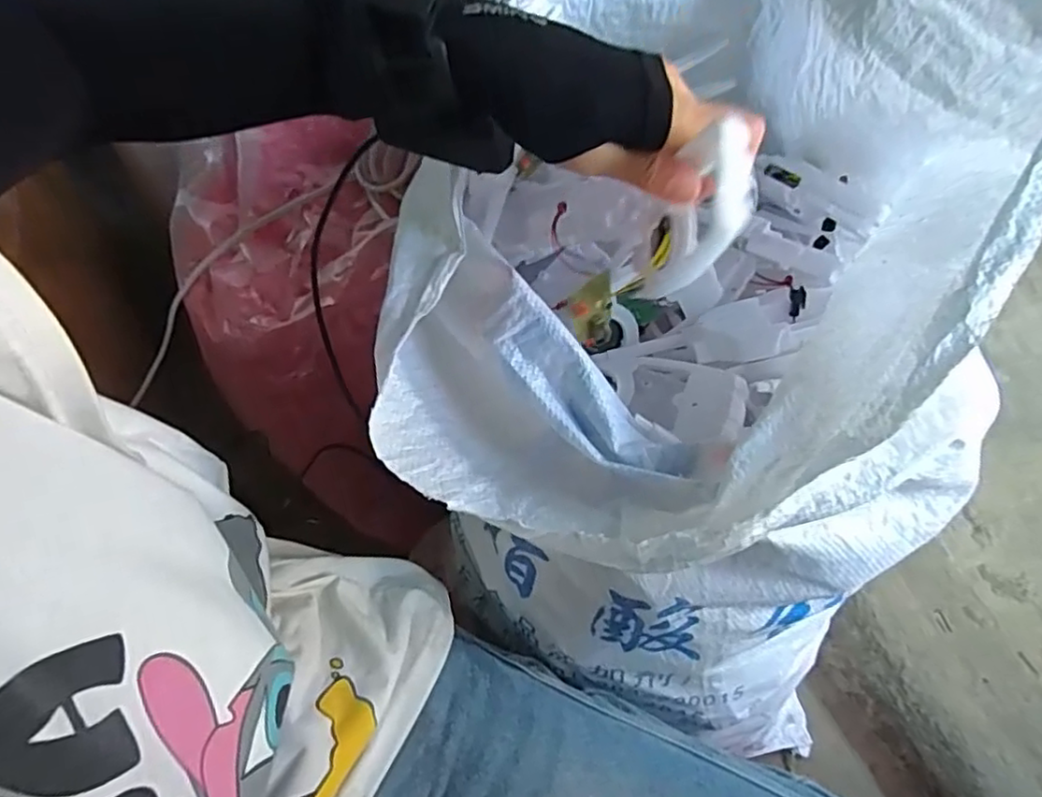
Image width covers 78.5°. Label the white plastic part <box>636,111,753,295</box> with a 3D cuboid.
[{"bbox_3d":[0.078,-0.078,0.299,0.028,0.108,0.040,-31,85,-13],"label":"white plastic part"}]

